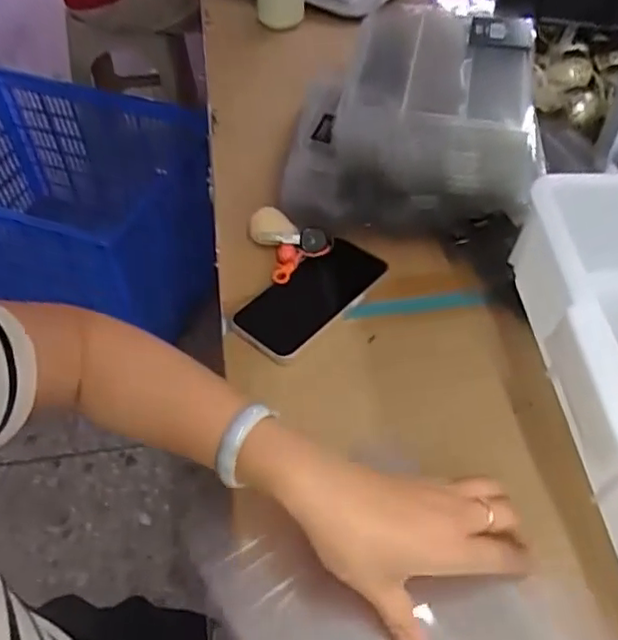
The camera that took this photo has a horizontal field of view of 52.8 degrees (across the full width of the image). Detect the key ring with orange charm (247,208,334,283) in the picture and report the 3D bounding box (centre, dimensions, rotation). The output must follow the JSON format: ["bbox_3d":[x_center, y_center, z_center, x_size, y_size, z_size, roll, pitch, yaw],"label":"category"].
[{"bbox_3d":[-0.016,-0.072,0.587,0.079,0.035,0.072,-4,50,-1],"label":"key ring with orange charm"}]

